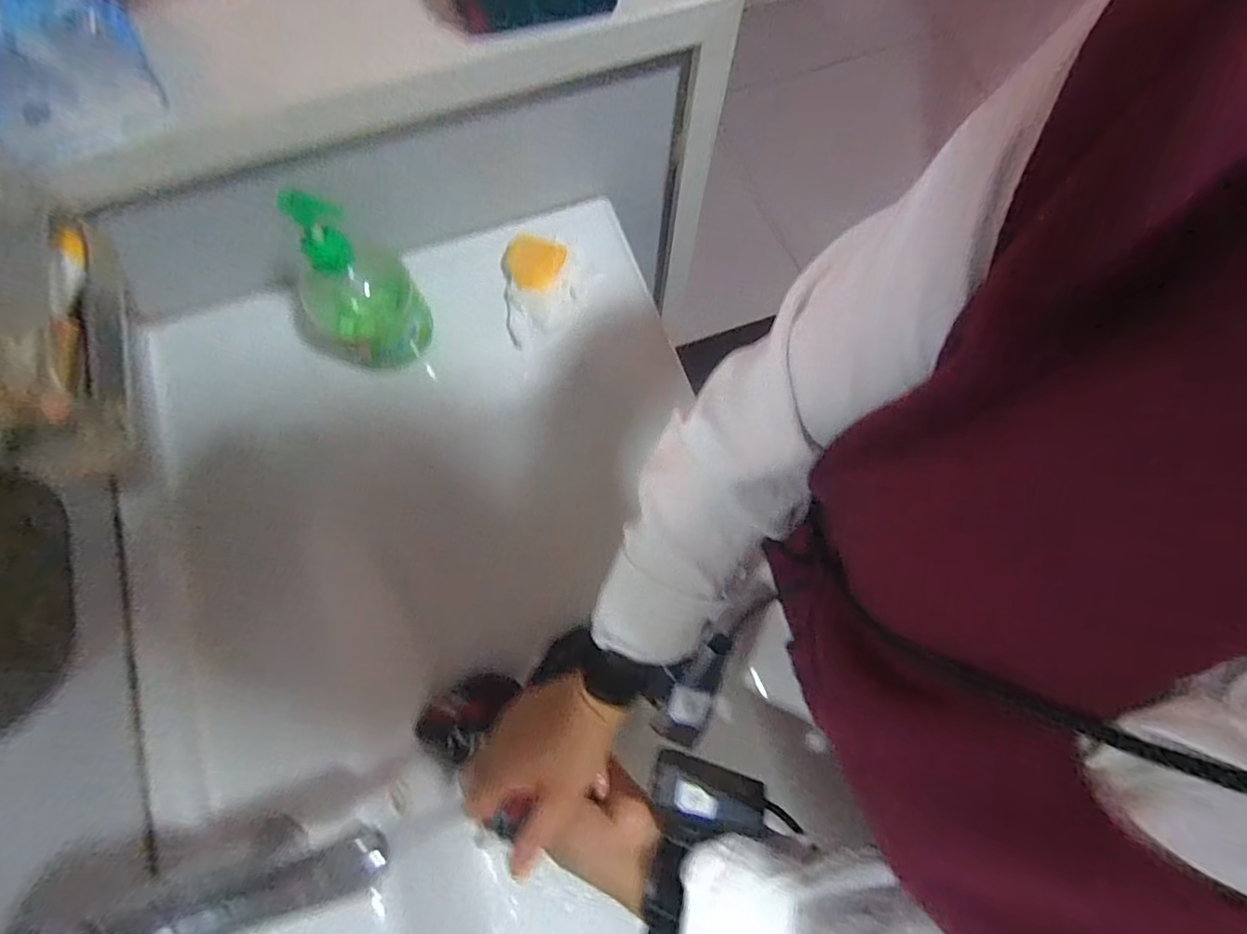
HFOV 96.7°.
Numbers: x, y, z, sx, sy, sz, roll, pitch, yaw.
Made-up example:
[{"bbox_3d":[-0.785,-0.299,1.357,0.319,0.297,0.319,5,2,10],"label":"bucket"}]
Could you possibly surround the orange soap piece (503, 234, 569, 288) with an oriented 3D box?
[{"bbox_3d":[-0.082,-0.191,0.516,0.053,0.020,0.045,-3,74,-2],"label":"orange soap piece"}]

